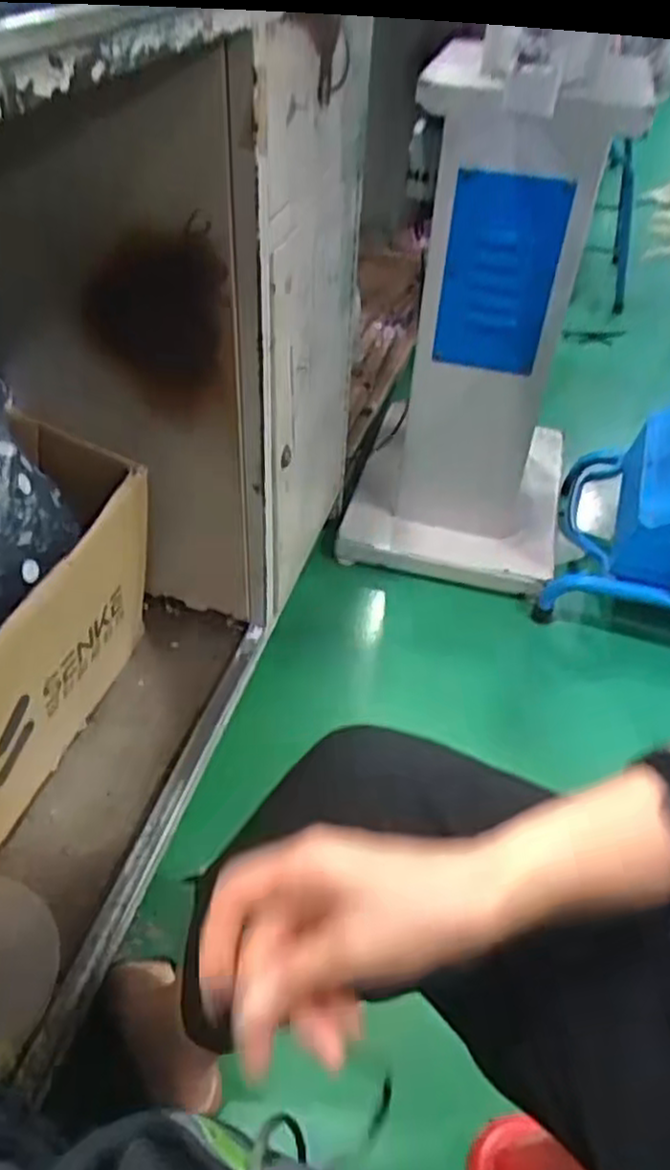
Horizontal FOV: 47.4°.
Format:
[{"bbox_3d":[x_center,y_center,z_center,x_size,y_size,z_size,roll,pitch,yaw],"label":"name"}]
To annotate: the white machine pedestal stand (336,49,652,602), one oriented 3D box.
[{"bbox_3d":[0.197,-0.321,1.114,0.319,0.694,0.268,5,43,1],"label":"white machine pedestal stand"}]

